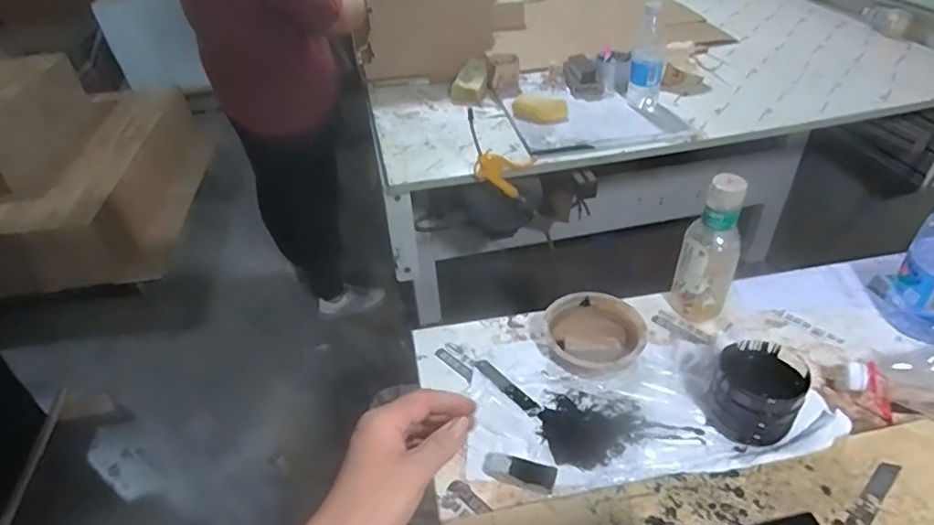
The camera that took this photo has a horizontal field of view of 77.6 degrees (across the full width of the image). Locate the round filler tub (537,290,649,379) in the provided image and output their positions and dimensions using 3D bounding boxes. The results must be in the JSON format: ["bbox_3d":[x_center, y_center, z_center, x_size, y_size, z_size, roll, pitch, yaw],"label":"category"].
[{"bbox_3d":[0.164,0.090,0.744,0.127,0.029,0.121,-2,39,2],"label":"round filler tub"}]

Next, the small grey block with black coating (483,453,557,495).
[{"bbox_3d":[0.054,0.218,0.606,0.076,0.015,0.029,10,41,16],"label":"small grey block with black coating"}]

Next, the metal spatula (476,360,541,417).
[{"bbox_3d":[0.049,0.151,0.707,0.019,0.006,0.099,-30,46,-28],"label":"metal spatula"}]

